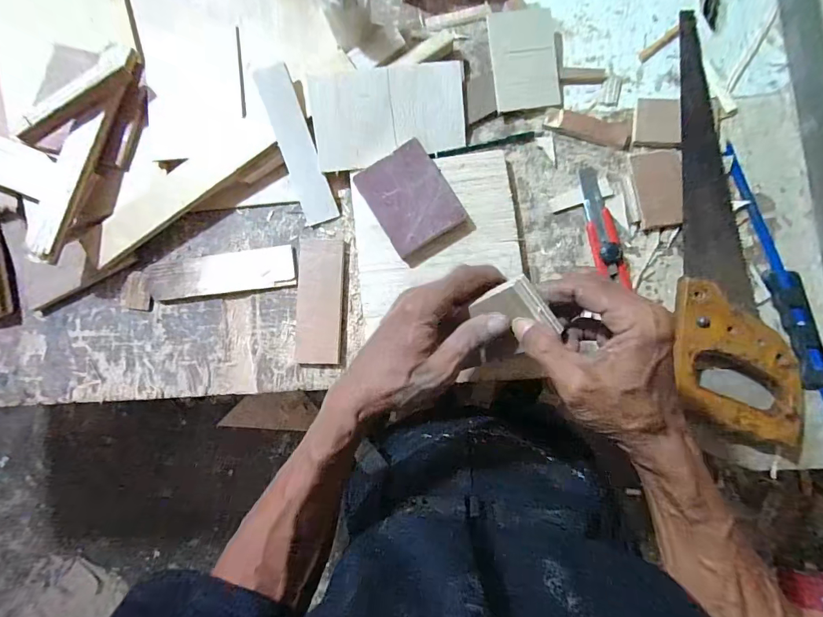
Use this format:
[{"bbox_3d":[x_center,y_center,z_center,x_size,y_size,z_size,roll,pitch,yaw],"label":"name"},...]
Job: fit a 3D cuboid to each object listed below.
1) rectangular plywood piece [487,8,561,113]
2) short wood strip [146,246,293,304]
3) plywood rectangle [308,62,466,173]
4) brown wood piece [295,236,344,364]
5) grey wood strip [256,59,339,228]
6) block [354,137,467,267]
[{"bbox_3d":[0.122,-0.268,0.432,0.068,0.004,0.100,-8,95,2],"label":"rectangular plywood piece"},{"bbox_3d":[-0.217,-0.039,0.456,0.171,0.007,0.051,-9,82,2],"label":"short wood strip"},{"bbox_3d":[-0.023,-0.208,0.431,0.160,0.006,0.095,-8,100,-3],"label":"plywood rectangle"},{"bbox_3d":[-0.101,-0.009,0.439,0.050,0.009,0.136,2,82,4],"label":"brown wood piece"},{"bbox_3d":[-0.123,-0.175,0.435,0.037,0.011,0.160,-17,104,1],"label":"grey wood strip"},{"bbox_3d":[-0.001,-0.115,0.418,0.078,0.023,0.101,-31,81,-1],"label":"block"}]

